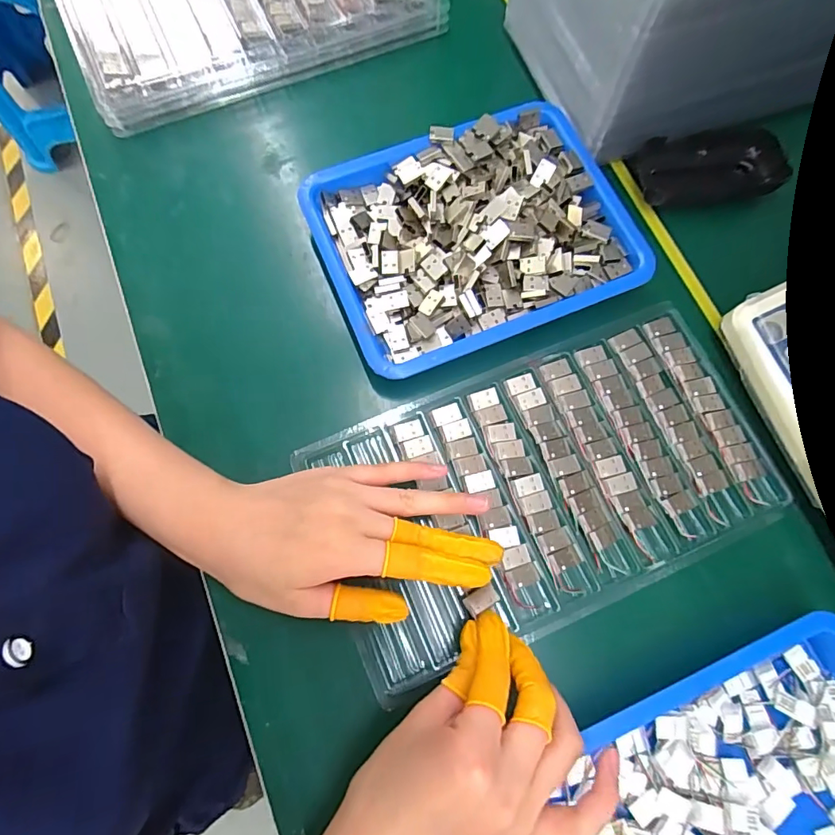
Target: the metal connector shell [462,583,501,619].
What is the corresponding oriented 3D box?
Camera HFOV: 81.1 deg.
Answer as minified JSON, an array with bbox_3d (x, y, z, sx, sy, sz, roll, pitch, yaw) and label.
[{"bbox_3d":[0.038,0.109,0.293,0.021,0.004,0.012,-31,77,-8],"label":"metal connector shell"}]

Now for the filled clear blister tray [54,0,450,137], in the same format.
[{"bbox_3d":[-0.143,-0.361,0.419,0.299,0.042,0.169,-21,75,-5],"label":"filled clear blister tray"}]

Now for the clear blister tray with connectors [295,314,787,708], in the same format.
[{"bbox_3d":[0.083,0.042,0.319,0.285,0.009,0.161,-21,75,-5],"label":"clear blister tray with connectors"}]

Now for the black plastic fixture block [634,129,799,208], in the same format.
[{"bbox_3d":[0.228,-0.193,0.381,0.106,0.021,0.055,-9,75,-2],"label":"black plastic fixture block"}]

